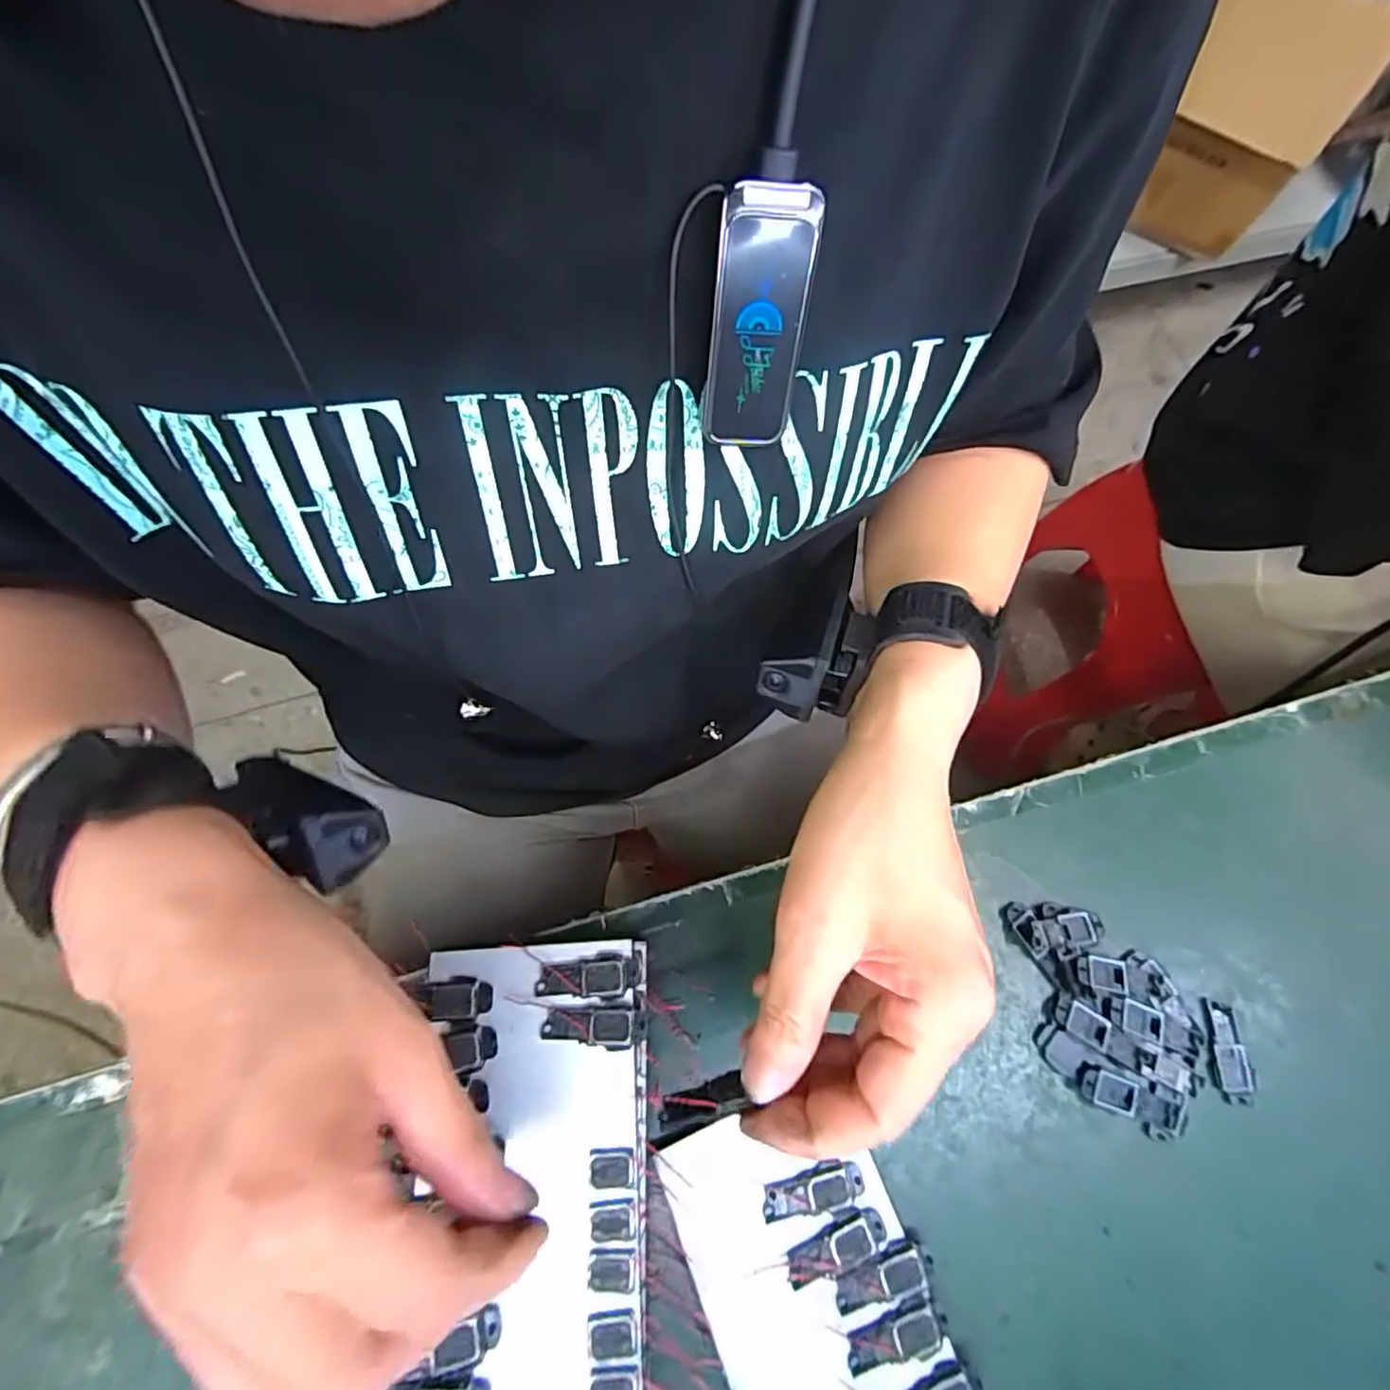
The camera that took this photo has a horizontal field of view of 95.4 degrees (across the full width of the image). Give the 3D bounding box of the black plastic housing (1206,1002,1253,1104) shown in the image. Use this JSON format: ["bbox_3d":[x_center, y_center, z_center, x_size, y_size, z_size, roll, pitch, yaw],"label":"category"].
[{"bbox_3d":[0.230,0.154,0.272,0.015,0.004,0.038,4,72,-1],"label":"black plastic housing"}]

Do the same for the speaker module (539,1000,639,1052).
[{"bbox_3d":[-0.041,0.129,0.248,0.037,0.004,0.016,3,72,-1],"label":"speaker module"}]

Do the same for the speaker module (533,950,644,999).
[{"bbox_3d":[-0.043,0.114,0.254,0.041,0.010,0.015,-3,73,-3],"label":"speaker module"}]

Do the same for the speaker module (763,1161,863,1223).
[{"bbox_3d":[0.046,0.193,0.246,0.039,0.004,0.016,-7,73,-4],"label":"speaker module"}]

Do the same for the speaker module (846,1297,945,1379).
[{"bbox_3d":[0.074,0.237,0.233,0.037,0.004,0.016,-15,74,-7],"label":"speaker module"}]

